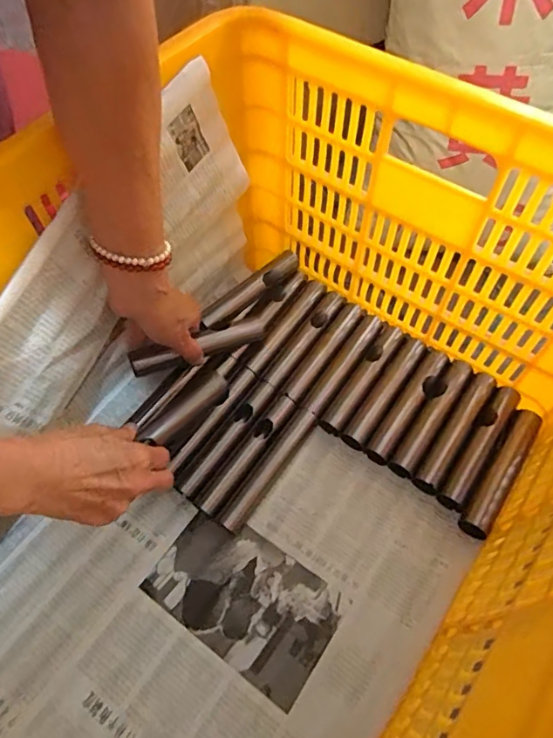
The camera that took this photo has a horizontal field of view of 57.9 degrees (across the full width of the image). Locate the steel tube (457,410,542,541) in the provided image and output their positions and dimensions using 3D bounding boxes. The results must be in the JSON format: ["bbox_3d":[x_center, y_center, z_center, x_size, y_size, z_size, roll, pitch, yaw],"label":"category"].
[{"bbox_3d":[0.214,0.097,0.475,0.026,0.029,0.142,32,65,18],"label":"steel tube"}]

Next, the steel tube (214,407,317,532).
[{"bbox_3d":[-0.008,0.098,0.488,0.024,0.020,0.135,33,65,18],"label":"steel tube"}]

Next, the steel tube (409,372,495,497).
[{"bbox_3d":[0.180,0.063,0.501,0.023,0.026,0.137,32,65,18],"label":"steel tube"}]

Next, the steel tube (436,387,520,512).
[{"bbox_3d":[0.197,0.075,0.491,0.027,0.028,0.138,31,65,18],"label":"steel tube"}]

